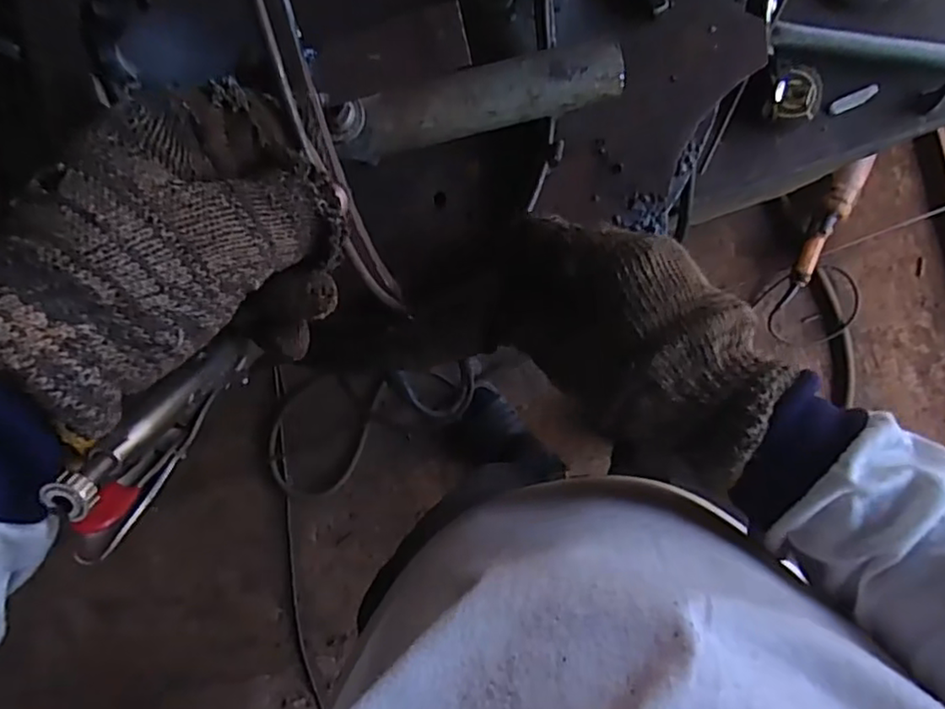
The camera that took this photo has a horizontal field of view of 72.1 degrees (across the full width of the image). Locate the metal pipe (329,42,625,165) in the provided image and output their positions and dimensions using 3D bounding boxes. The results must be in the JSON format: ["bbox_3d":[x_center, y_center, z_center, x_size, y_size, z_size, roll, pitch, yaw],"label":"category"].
[{"bbox_3d":[0.003,-0.133,0.338,0.149,0.025,0.029,-14,92,4],"label":"metal pipe"}]

